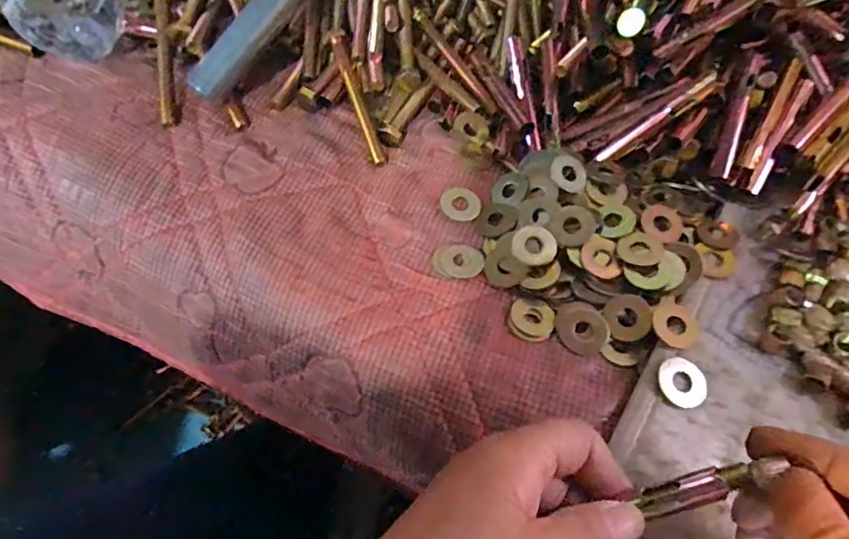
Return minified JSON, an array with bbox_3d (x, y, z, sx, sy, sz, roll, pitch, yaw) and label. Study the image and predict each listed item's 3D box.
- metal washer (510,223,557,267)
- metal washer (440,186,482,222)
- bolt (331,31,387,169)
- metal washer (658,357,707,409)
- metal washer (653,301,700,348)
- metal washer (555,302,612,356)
[{"bbox_3d":[0.063,-0.014,0.297,0.025,0.004,0.024,-3,72,8],"label":"metal washer"},{"bbox_3d":[0.022,-0.042,0.321,0.023,0.004,0.027,-15,62,-10],"label":"metal washer"},{"bbox_3d":[-0.045,-0.115,0.352,0.010,0.008,0.105,-17,77,-10],"label":"bolt"},{"bbox_3d":[0.128,0.056,0.258,0.024,0.004,0.023,26,71,7],"label":"metal washer"},{"bbox_3d":[0.132,0.029,0.273,0.023,0.004,0.025,5,68,1],"label":"metal washer"},{"bbox_3d":[0.085,0.031,0.278,0.028,0.004,0.028,23,62,11],"label":"metal washer"}]

